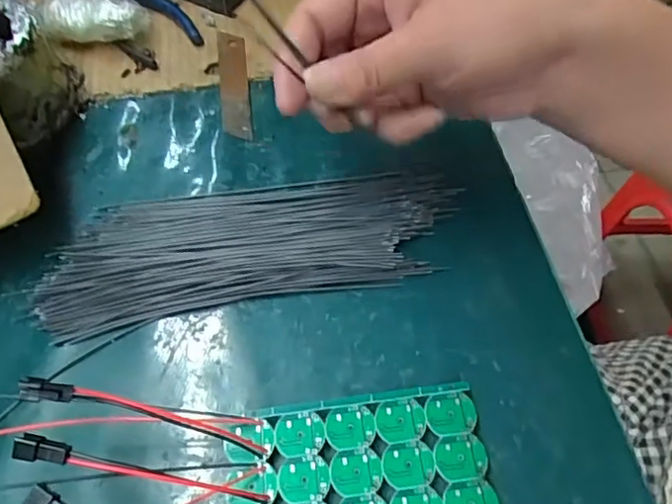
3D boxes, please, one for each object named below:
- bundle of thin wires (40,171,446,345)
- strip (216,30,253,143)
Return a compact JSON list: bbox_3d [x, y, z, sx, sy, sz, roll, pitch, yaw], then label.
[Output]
[{"bbox_3d":[-0.047,-0.007,0.312,0.214,0.008,0.076,-11,58,-3],"label":"bundle of thin wires"},{"bbox_3d":[-0.066,-0.110,0.378,0.018,0.004,0.090,-10,64,2],"label":"strip"}]

